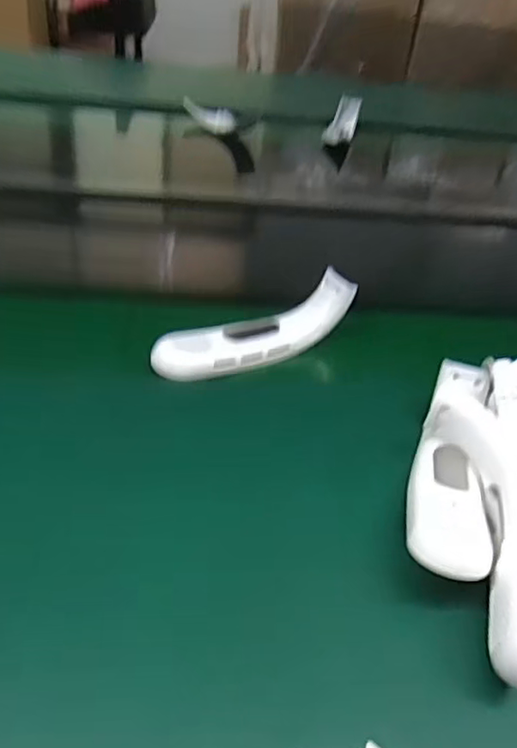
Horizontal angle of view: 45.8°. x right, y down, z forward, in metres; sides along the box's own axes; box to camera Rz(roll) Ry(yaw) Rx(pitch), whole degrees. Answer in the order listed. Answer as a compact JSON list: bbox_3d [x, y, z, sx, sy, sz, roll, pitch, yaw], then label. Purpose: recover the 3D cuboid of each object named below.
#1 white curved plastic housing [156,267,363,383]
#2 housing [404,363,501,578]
[{"bbox_3d":[-0.004,-0.045,0.571,0.196,0.058,0.050,-18,44,-27],"label":"white curved plastic housing"},{"bbox_3d":[0.139,0.067,0.447,0.056,0.048,0.198,12,39,7],"label":"housing"}]

